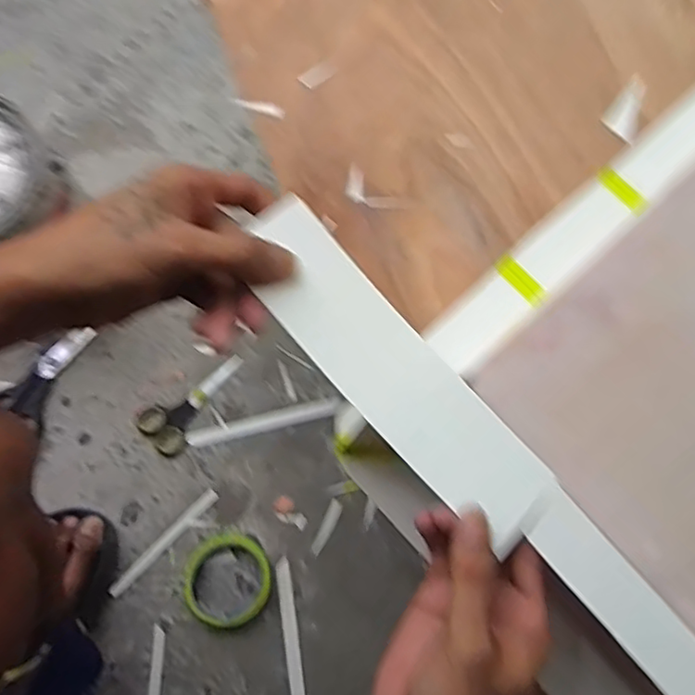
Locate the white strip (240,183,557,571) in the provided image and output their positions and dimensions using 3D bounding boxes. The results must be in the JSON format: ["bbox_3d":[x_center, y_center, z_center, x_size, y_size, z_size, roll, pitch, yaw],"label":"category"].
[{"bbox_3d":[0.024,0.012,0.345,0.218,0.018,0.064,46,60,6],"label":"white strip"}]

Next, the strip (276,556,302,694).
[{"bbox_3d":[-0.060,0.328,0.667,0.014,0.009,0.184,-8,77,-3],"label":"strip"}]

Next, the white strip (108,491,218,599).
[{"bbox_3d":[-0.205,0.218,0.686,0.150,0.004,0.016,-44,81,-10],"label":"white strip"}]

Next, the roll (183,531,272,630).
[{"bbox_3d":[-0.131,0.253,0.666,0.090,0.021,0.095,0,77,-1],"label":"roll"}]

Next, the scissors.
[{"bbox_3d":[-0.178,0.062,0.722,0.138,0.008,0.061,-44,81,-10],"label":"scissors"}]

